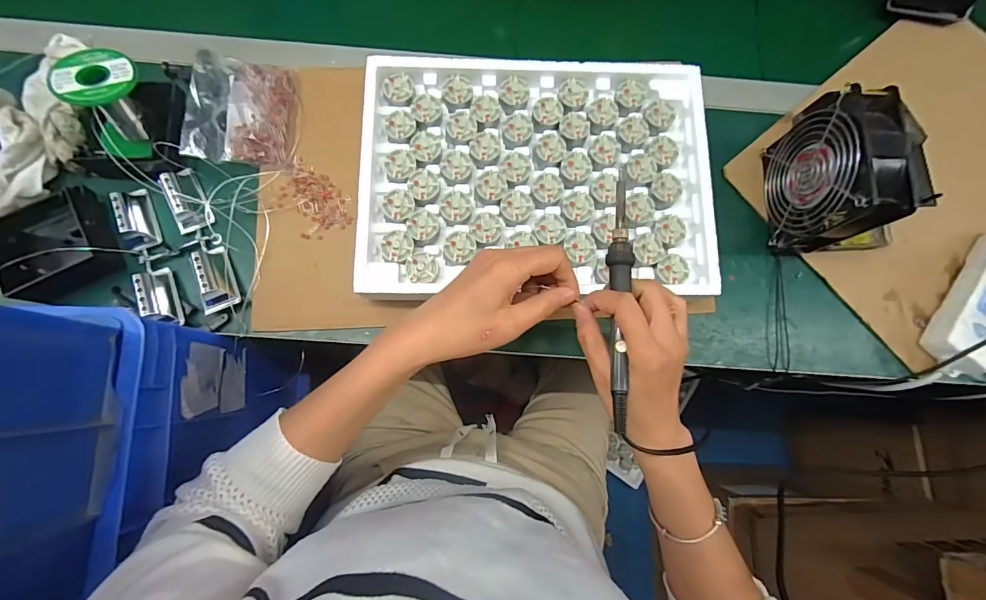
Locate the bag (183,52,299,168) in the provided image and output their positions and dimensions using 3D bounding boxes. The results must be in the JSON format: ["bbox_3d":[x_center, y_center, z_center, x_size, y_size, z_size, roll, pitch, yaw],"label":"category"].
[{"bbox_3d":[-0.266,-0.201,0.450,0.097,0.043,0.126,1,78,-1],"label":"bag"}]

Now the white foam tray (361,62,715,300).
[{"bbox_3d":[0.043,-0.124,0.440,0.337,0.057,0.237,-1,78,-2],"label":"white foam tray"}]

